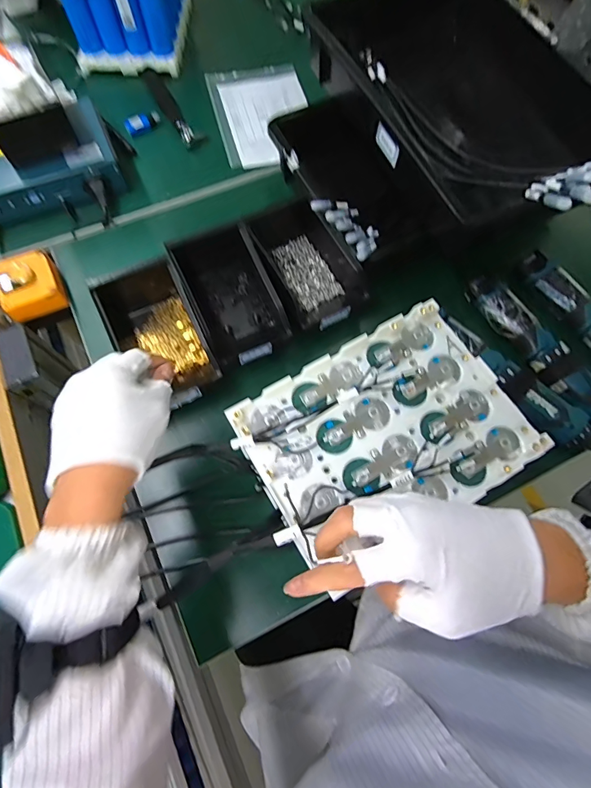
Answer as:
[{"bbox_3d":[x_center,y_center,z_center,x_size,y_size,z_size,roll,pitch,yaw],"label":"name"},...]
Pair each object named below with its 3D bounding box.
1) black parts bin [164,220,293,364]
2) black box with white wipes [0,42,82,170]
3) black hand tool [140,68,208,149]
[{"bbox_3d":[-0.088,-0.132,0.540,0.105,0.072,0.193,-24,72,-10],"label":"black parts bin"},{"bbox_3d":[-0.390,-0.409,0.577,0.101,0.092,0.149,-28,73,-11],"label":"black box with white wipes"},{"bbox_3d":[-0.220,-0.509,0.709,0.037,0.024,0.211,-30,73,-11],"label":"black hand tool"}]

